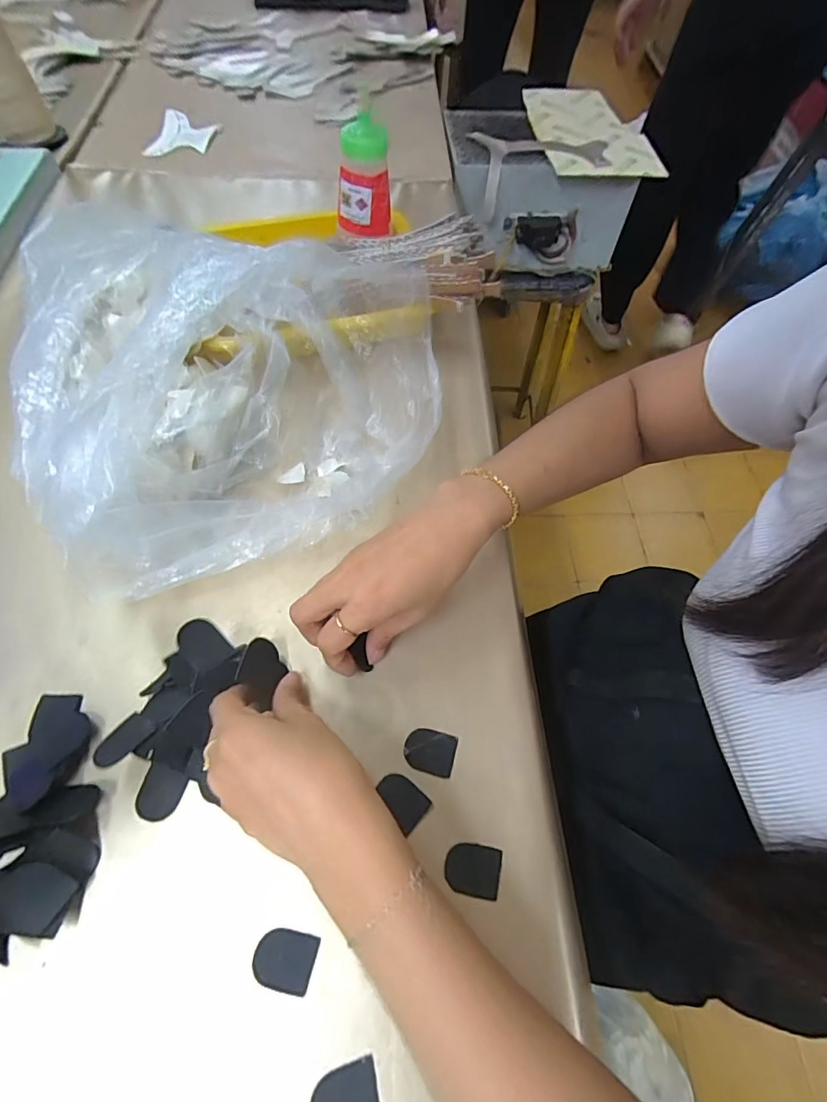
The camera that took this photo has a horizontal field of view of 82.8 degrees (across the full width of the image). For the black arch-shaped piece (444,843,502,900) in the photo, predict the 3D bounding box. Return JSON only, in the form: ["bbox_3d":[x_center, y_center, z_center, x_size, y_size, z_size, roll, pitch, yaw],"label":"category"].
[{"bbox_3d":[0.037,0.198,0.292,0.034,0.004,0.027,11,63,2],"label":"black arch-shaped piece"}]

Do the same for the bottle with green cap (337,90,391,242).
[{"bbox_3d":[-0.046,-0.375,0.465,0.041,0.102,0.049,41,68,17],"label":"bottle with green cap"}]

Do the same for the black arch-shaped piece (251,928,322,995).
[{"bbox_3d":[-0.073,0.233,0.268,0.034,0.004,0.027,13,63,3],"label":"black arch-shaped piece"}]

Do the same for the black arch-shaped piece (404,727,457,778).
[{"bbox_3d":[0.011,0.136,0.320,0.034,0.004,0.027,15,63,4],"label":"black arch-shaped piece"}]

